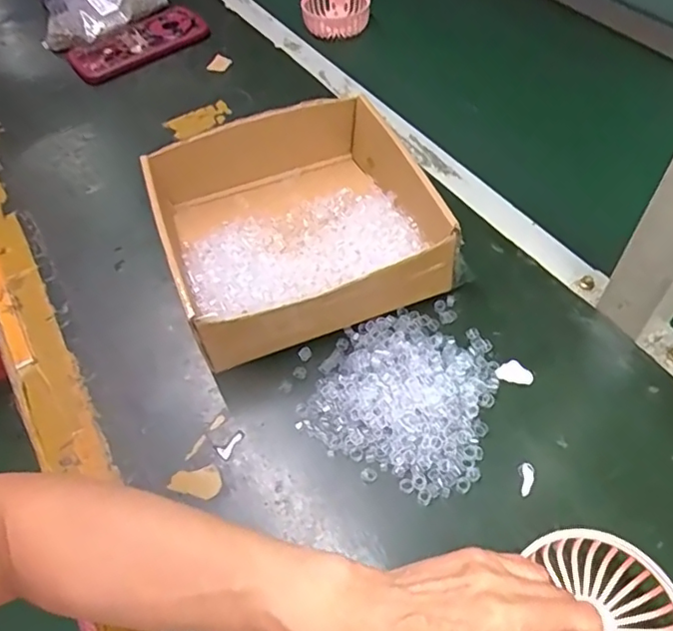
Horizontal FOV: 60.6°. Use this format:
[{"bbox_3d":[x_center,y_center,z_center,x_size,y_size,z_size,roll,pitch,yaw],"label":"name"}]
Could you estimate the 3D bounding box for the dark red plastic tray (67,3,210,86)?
[{"bbox_3d":[-0.248,-0.343,0.722,0.170,0.019,0.097,-35,59,-21],"label":"dark red plastic tray"}]

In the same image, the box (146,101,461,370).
[{"bbox_3d":[-0.034,-0.078,0.483,0.208,0.070,0.210,-18,54,-10],"label":"box"}]

